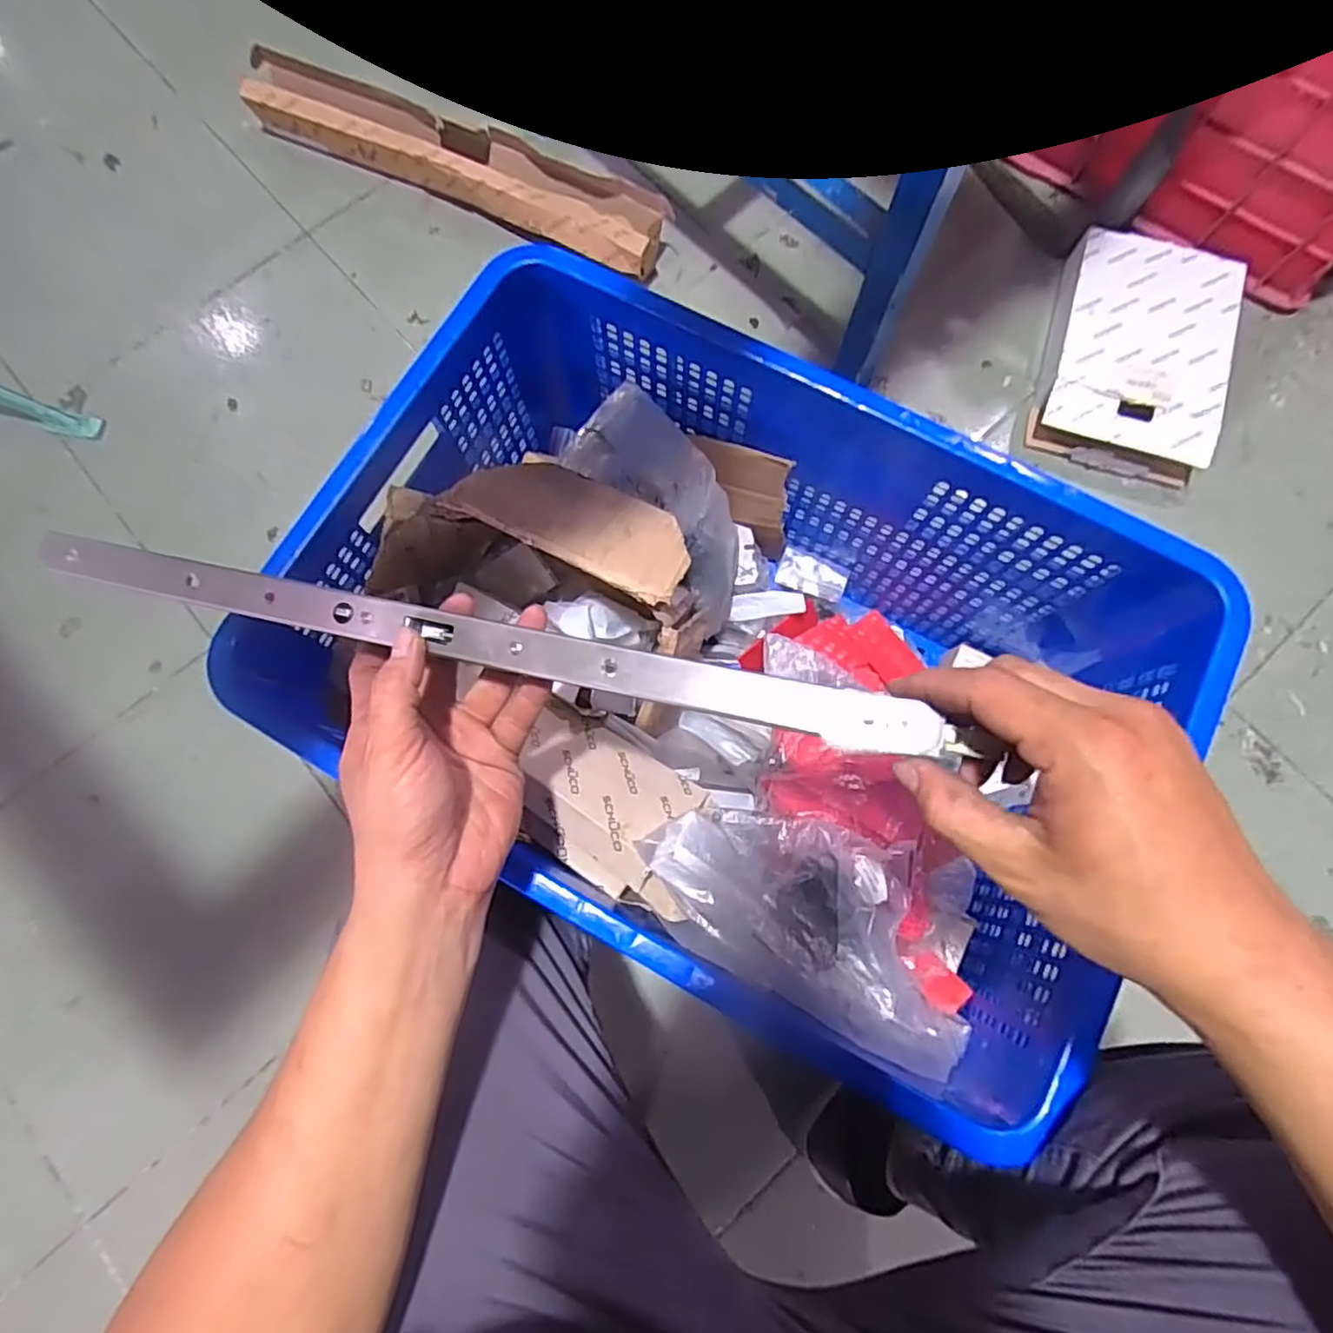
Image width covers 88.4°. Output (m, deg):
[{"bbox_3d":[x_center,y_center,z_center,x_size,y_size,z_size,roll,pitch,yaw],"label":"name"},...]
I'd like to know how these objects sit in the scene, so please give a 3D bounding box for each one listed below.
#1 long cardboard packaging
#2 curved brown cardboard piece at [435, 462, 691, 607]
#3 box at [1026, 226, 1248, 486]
[{"bbox_3d":[-0.279,-0.656,0.901,0.588,0.063,0.107,22,76,5],"label":"long cardboard packaging"},{"bbox_3d":[-0.065,-0.112,0.516,0.177,0.010,0.094,26,51,3],"label":"curved brown cardboard piece"},{"bbox_3d":[0.578,-0.386,0.846,0.199,0.061,0.302,17,76,4],"label":"box"}]

